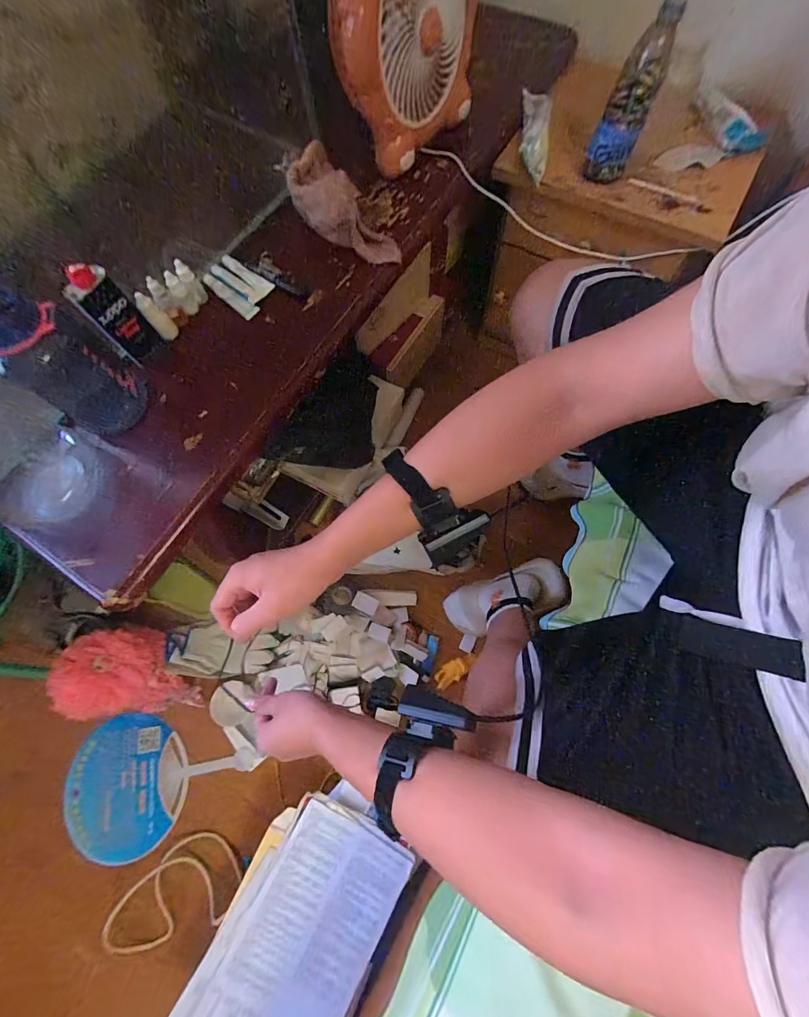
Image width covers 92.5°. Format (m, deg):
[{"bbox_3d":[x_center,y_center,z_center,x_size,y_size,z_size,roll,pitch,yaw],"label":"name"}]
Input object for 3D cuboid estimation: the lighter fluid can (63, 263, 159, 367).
[{"bbox_3d":[-0.354,-0.237,0.482,0.026,0.131,0.055,33,76,12],"label":"lighter fluid can"}]

